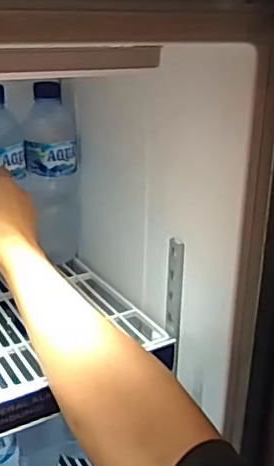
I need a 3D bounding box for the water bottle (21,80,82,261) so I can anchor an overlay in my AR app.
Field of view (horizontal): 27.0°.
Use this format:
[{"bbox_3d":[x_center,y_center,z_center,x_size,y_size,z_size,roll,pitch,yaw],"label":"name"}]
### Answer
[{"bbox_3d":[-0.104,-0.068,0.708,0.061,0.224,0.059,-1,23,-5],"label":"water bottle"}]

